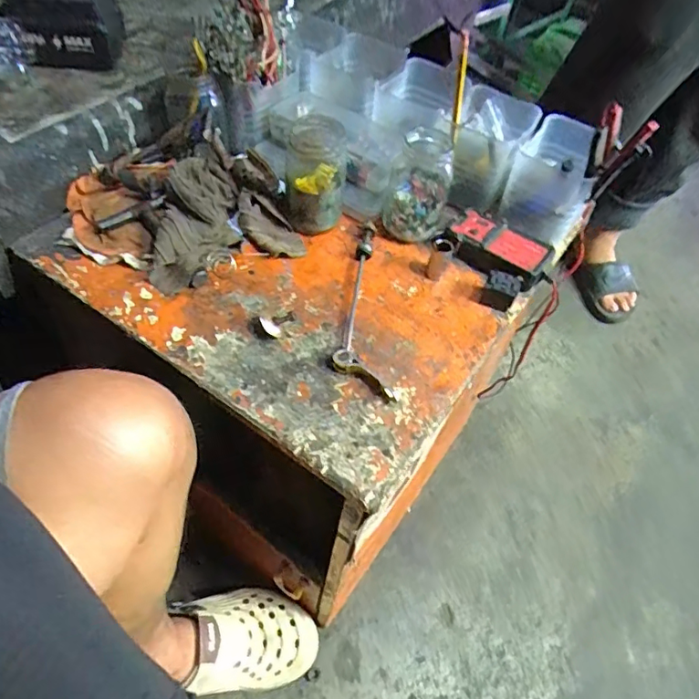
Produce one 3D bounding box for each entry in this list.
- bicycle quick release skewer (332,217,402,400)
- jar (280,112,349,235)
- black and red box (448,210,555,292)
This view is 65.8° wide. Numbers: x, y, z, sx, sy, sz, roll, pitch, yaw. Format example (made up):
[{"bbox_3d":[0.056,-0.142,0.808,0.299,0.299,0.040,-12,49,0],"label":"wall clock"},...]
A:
[{"bbox_3d":[0.007,-0.044,0.515,0.052,0.021,0.211,-1,51,-7],"label":"bicycle quick release skewer"},{"bbox_3d":[-0.037,-0.182,0.558,0.062,0.099,0.065,3,51,-4],"label":"jar"},{"bbox_3d":[0.155,-0.103,0.572,0.104,0.033,0.060,30,54,17],"label":"black and red box"}]

